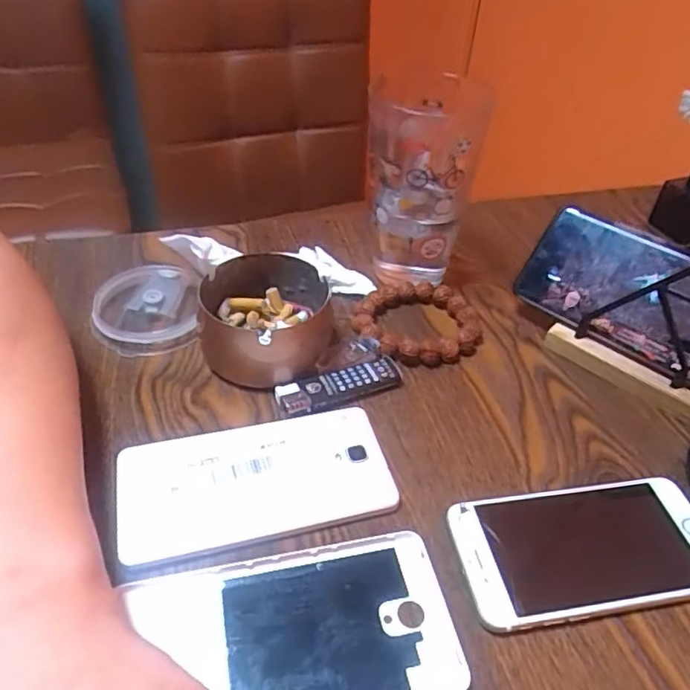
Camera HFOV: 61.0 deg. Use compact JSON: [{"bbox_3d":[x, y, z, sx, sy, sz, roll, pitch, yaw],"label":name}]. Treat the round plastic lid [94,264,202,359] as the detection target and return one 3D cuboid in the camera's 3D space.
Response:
[{"bbox_3d":[-0.141,-0.026,0.418,0.071,0.017,0.078,-7,43,-12],"label":"round plastic lid"}]

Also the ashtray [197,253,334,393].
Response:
[{"bbox_3d":[-0.052,-0.015,0.390,0.091,0.045,0.093,-2,43,-6],"label":"ashtray"}]

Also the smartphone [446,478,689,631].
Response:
[{"bbox_3d":[0.123,0.103,0.299,0.133,0.010,0.065,-5,43,-9],"label":"smartphone"}]

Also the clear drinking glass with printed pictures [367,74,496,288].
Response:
[{"bbox_3d":[0.052,-0.116,0.429,0.072,0.152,0.088,8,43,5],"label":"clear drinking glass with printed pictures"}]

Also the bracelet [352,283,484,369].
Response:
[{"bbox_3d":[0.051,-0.016,0.423,0.085,0.015,0.077,-13,45,-17],"label":"bracelet"}]

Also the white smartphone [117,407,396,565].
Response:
[{"bbox_3d":[-0.049,0.073,0.318,0.140,0.011,0.071,-9,44,-14],"label":"white smartphone"}]

